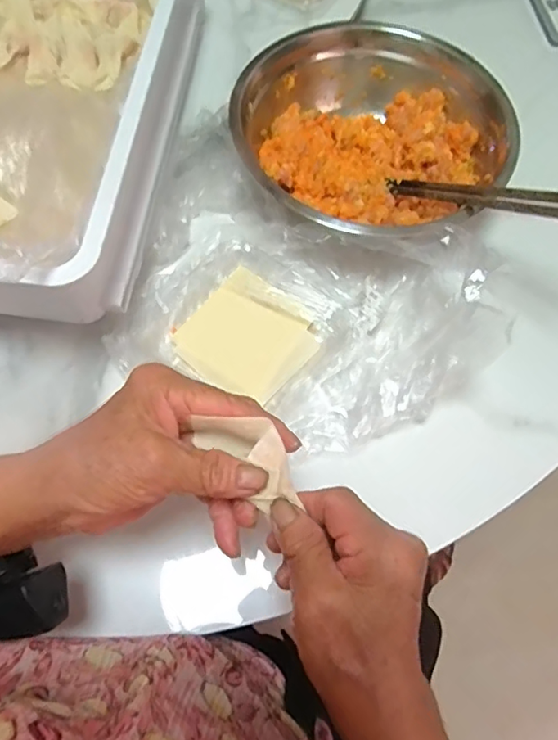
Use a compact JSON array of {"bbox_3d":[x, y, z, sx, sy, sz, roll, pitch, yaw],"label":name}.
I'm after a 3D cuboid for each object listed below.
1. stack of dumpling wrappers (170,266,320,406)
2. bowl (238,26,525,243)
[{"bbox_3d":[-0.025,-0.026,0.422,0.093,0.012,0.091,41,71,13],"label":"stack of dumpling wrappers"},{"bbox_3d":[0.072,-0.199,0.465,0.209,0.068,0.205,1,67,-3],"label":"bowl"}]

